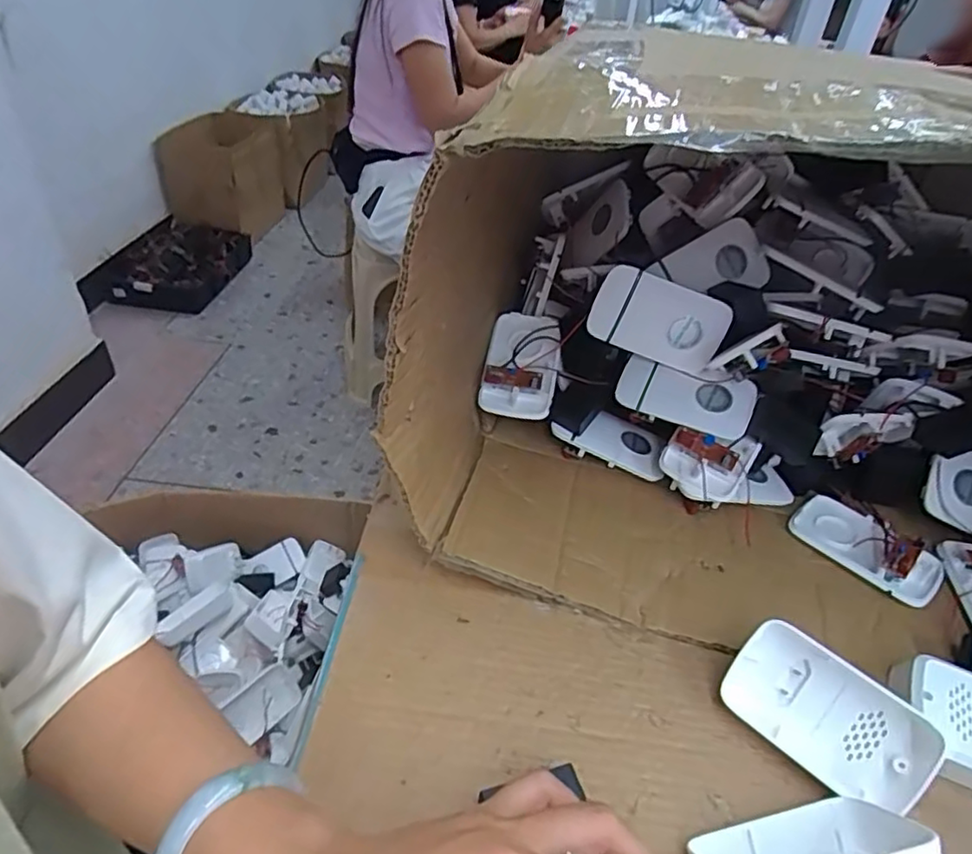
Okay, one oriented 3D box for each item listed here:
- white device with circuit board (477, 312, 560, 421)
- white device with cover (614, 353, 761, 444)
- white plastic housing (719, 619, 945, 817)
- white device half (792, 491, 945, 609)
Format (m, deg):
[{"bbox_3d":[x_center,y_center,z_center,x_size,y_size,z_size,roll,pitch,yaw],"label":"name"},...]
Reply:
[{"bbox_3d":[0.028,-0.053,0.507,0.057,0.024,0.093,7,62,11],"label":"white device with circuit board"},{"bbox_3d":[0.148,-0.022,0.471,0.096,0.017,0.045,21,69,18],"label":"white device with cover"},{"bbox_3d":[0.182,0.154,0.336,0.099,0.024,0.059,33,89,30],"label":"white plastic housing"},{"bbox_3d":[0.272,0.082,0.448,0.056,0.022,0.096,-29,50,-35],"label":"white device half"}]

